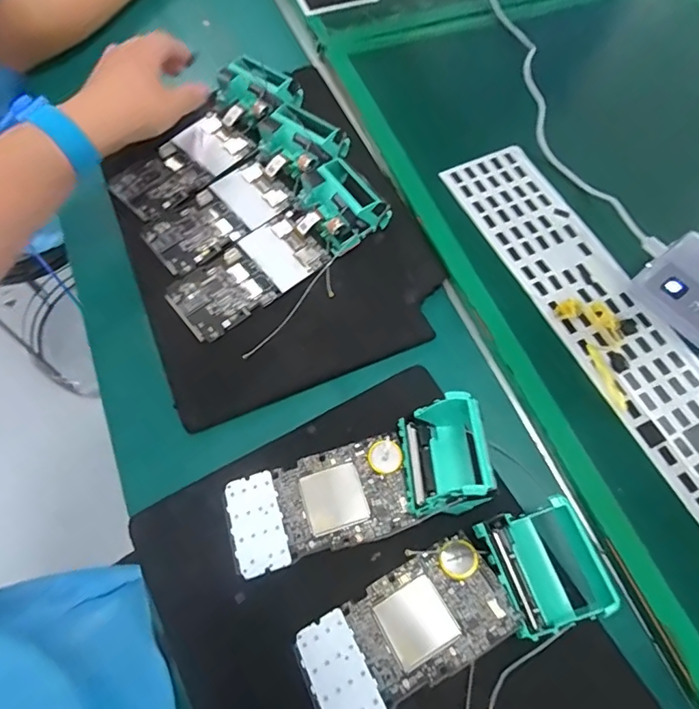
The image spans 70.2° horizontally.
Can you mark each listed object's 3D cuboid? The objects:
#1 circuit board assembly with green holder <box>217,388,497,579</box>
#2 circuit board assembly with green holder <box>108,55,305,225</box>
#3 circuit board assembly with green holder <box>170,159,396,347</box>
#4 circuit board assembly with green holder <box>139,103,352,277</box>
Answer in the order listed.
[{"bbox_3d":[0.006,0.085,0.327,0.176,0.055,0.069,-14,67,-7],"label":"circuit board assembly with green holder"},{"bbox_3d":[-0.137,-0.211,0.471,0.071,0.037,0.199,40,71,15],"label":"circuit board assembly with green holder"},{"bbox_3d":[-0.061,-0.094,0.423,0.196,0.034,0.069,-34,71,-15],"label":"circuit board assembly with green holder"},{"bbox_3d":[-0.093,-0.154,0.447,0.197,0.036,0.069,-41,73,-17],"label":"circuit board assembly with green holder"}]

